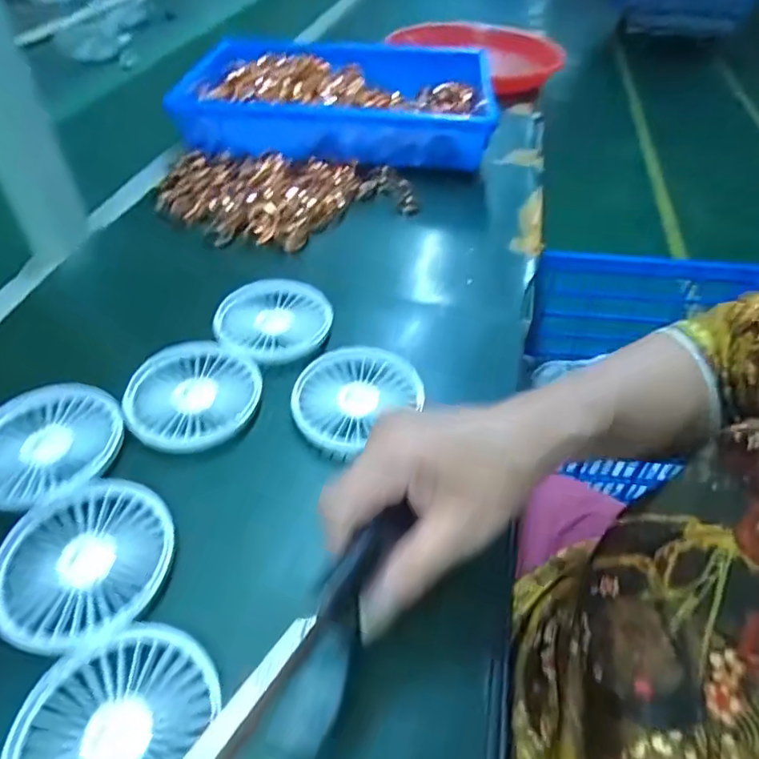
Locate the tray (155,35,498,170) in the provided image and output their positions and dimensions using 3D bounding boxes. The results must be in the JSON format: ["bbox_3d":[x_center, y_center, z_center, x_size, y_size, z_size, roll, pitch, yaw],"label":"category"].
[{"bbox_3d":[-0.043,-0.355,0.685,0.370,0.067,0.250,8,48,2],"label":"tray"}]

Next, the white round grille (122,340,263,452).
[{"bbox_3d":[-0.128,0.008,0.371,0.087,0.008,0.087,3,48,-3],"label":"white round grille"}]

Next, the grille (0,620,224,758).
[{"bbox_3d":[-0.122,0.153,0.241,0.079,0.008,0.088,23,50,15],"label":"grille"}]

